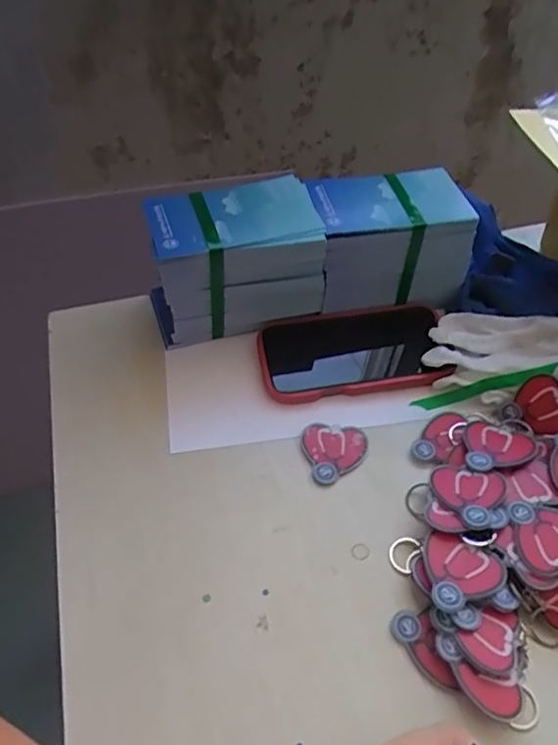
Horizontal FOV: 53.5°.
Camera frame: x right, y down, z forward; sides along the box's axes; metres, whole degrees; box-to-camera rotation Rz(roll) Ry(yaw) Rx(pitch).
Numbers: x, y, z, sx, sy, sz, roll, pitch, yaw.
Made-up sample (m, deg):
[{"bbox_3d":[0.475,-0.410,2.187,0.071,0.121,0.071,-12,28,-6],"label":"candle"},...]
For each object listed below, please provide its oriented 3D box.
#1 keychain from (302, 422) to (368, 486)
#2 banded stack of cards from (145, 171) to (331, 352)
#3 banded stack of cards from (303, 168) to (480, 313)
[{"bbox_3d":[0.046,0.061,0.437,0.050,0.005,0.051,0,50,0],"label":"keychain"},{"bbox_3d":[-0.041,-0.096,0.488,0.144,0.102,0.088,-12,52,-10],"label":"banded stack of cards"},{"bbox_3d":[0.098,-0.123,0.512,0.139,0.085,0.095,-9,51,-8],"label":"banded stack of cards"}]

